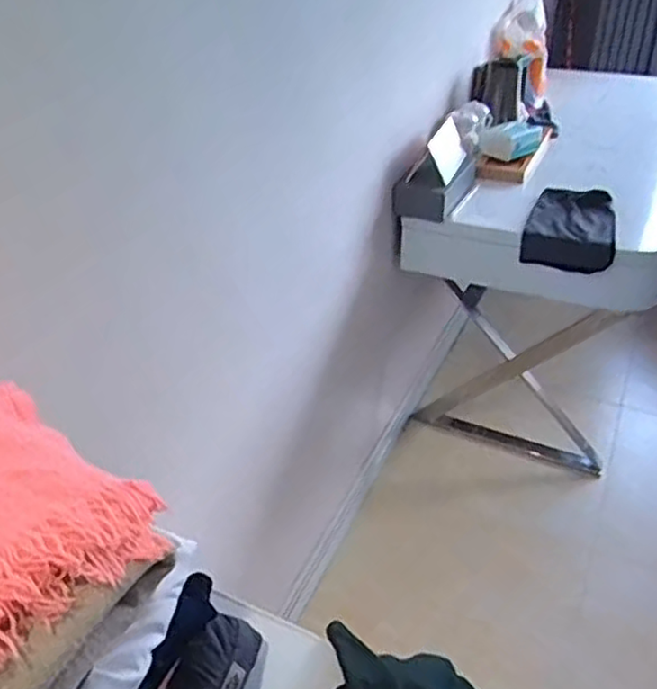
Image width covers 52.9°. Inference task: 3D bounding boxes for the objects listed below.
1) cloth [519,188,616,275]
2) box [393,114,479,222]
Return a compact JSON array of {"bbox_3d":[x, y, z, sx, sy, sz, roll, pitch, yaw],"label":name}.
[{"bbox_3d":[0.546,-0.271,1.484,0.187,0.117,0.242,11,39,18],"label":"cloth"},{"bbox_3d":[0.259,-0.414,1.553,0.148,0.141,0.245,11,39,17],"label":"box"}]

